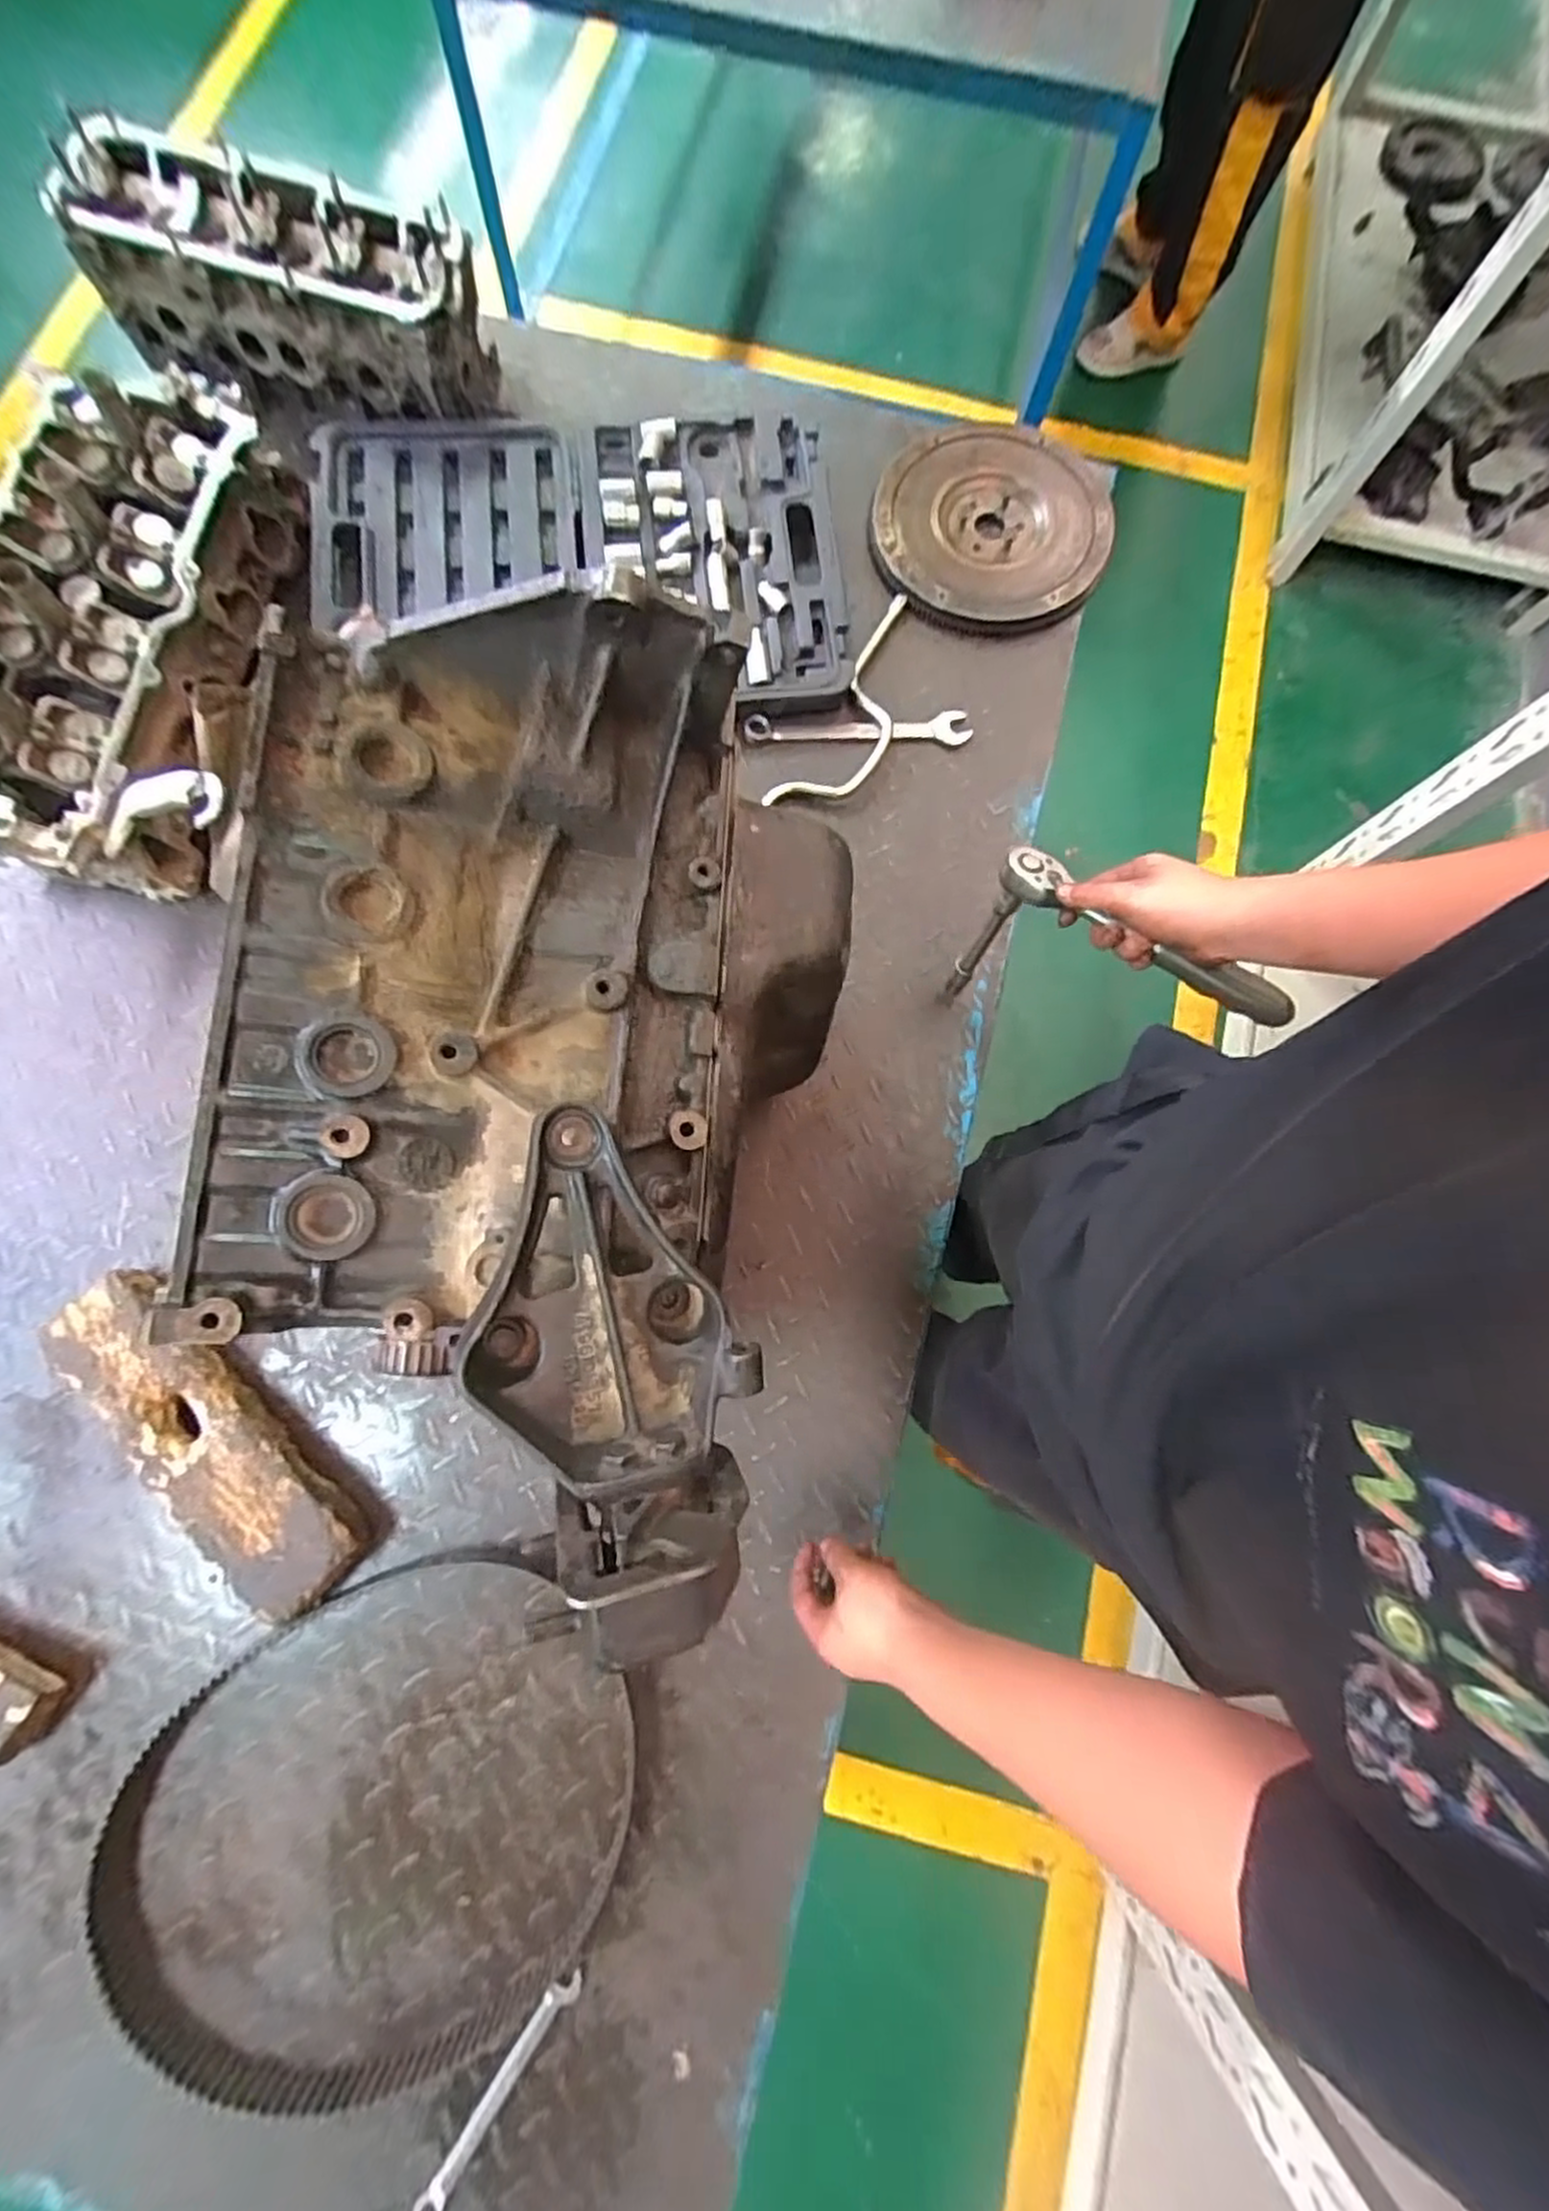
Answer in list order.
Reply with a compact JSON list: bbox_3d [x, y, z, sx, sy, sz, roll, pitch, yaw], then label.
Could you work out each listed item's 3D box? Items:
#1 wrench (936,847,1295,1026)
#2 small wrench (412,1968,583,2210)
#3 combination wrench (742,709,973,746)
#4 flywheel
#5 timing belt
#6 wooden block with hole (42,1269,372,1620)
[{"bbox_3d":[0.284,-0.107,0.636,0.256,0.189,0.069,26,79,17],"label":"wrench"},{"bbox_3d":[-0.204,0.732,0.542,0.021,0.015,0.177,36,80,6],"label":"small wrench"},{"bbox_3d":[0.094,-0.415,0.803,0.250,0.017,0.033,-4,78,-3],"label":"combination wrench"},{"bbox_3d":[0.252,-0.673,0.854,0.263,0.035,0.270,21,78,3],"label":"flywheel"},{"bbox_3d":[-0.308,0.564,0.566,0.416,0.028,0.344,-39,82,-10],"label":"timing belt"},{"bbox_3d":[-0.479,0.278,0.620,0.328,0.045,0.095,44,80,7],"label":"wooden block with hole"}]

